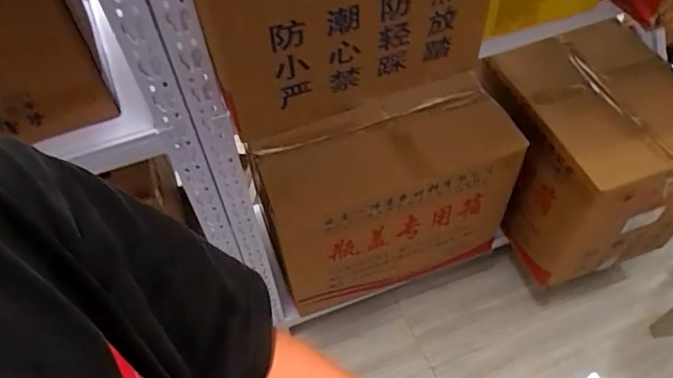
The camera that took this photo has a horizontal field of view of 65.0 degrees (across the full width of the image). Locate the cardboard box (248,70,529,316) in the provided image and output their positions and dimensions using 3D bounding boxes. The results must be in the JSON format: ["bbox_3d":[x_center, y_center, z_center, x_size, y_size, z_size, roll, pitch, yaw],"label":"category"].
[{"bbox_3d":[0.128,0.032,1.318,0.579,0.387,0.290,-19,54,-10],"label":"cardboard box"}]

